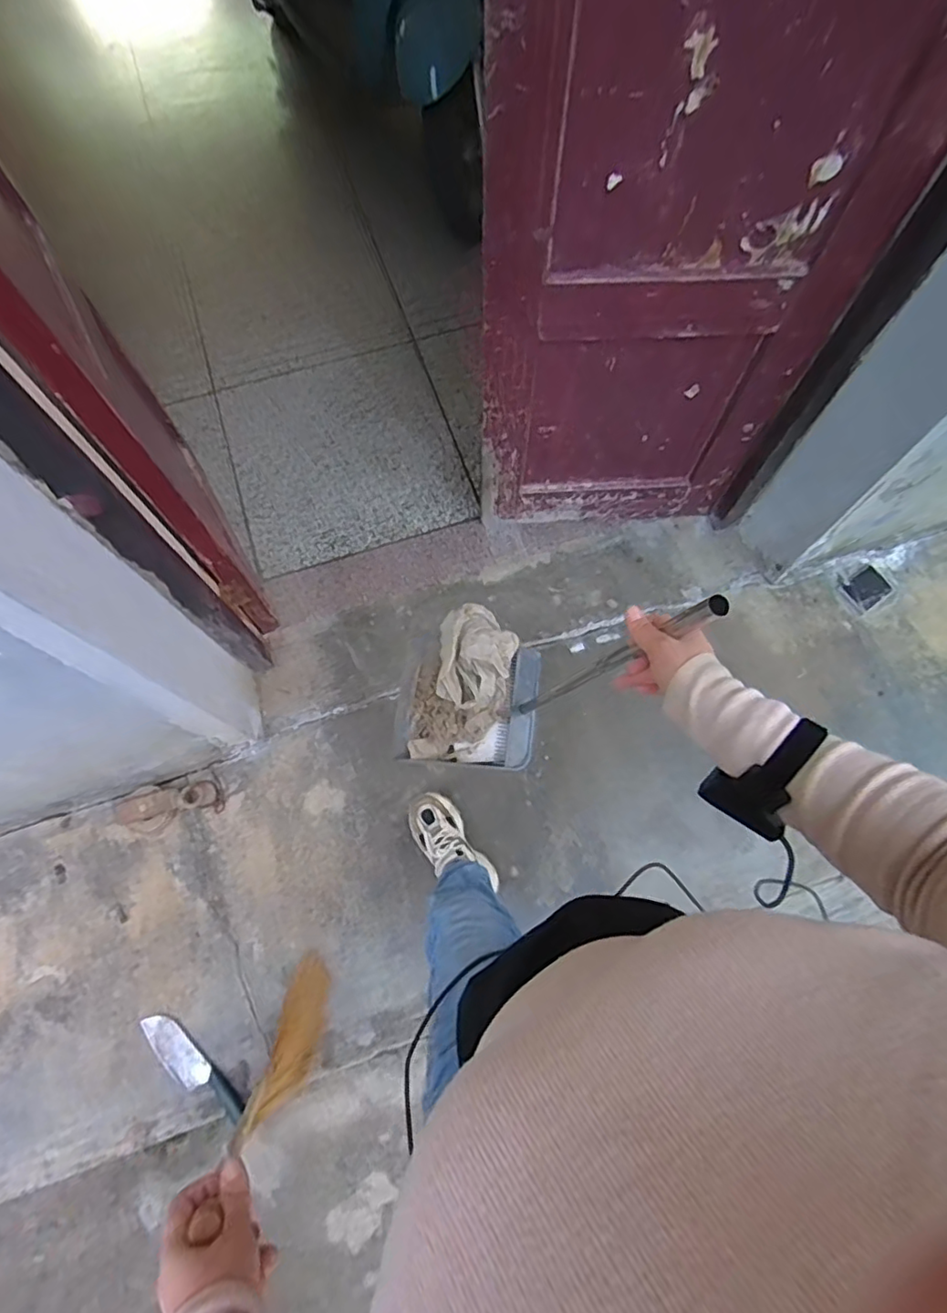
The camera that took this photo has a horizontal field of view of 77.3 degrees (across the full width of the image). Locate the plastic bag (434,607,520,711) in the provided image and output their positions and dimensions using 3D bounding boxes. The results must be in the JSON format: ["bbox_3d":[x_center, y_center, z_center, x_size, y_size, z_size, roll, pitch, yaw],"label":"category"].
[{"bbox_3d":[0.007,-0.010,1.037,0.130,0.068,0.188,4,71,-1],"label":"plastic bag"}]

